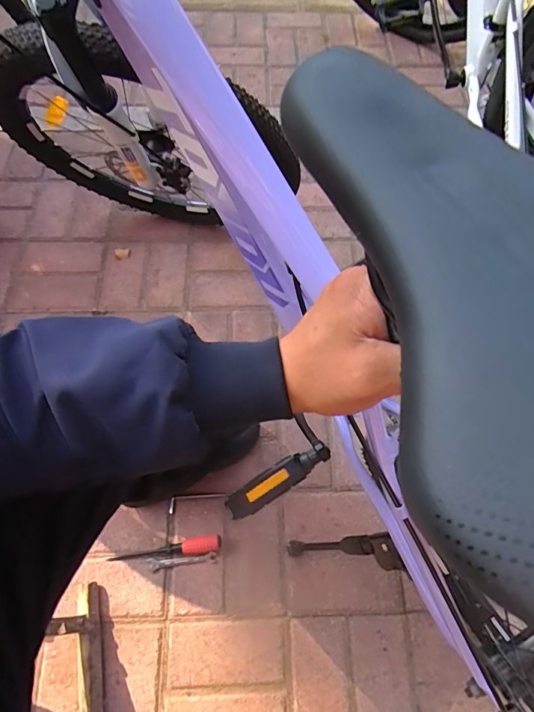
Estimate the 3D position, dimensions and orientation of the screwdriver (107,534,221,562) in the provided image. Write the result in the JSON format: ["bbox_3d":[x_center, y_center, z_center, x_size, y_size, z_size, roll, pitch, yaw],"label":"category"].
[{"bbox_3d":[-0.181,0.350,0.775,0.195,0.020,0.029,-8,66,0],"label":"screwdriver"}]

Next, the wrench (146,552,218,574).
[{"bbox_3d":[-0.152,0.366,0.768,0.121,0.011,0.023,-8,67,0],"label":"wrench"}]

